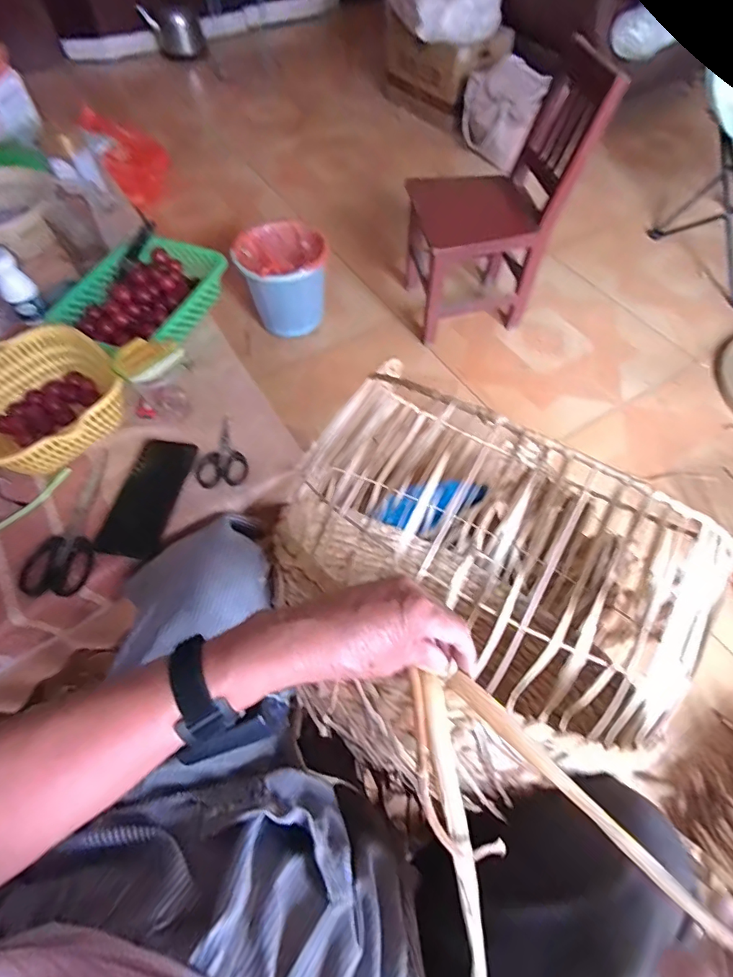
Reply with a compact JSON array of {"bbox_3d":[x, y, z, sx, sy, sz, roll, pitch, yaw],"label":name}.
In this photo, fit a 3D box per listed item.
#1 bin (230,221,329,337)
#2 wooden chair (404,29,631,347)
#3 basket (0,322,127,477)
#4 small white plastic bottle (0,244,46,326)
[{"bbox_3d":[-0.227,-0.579,1.308,0.222,0.218,0.233,0,60,1],"label":"bin"},{"bbox_3d":[0.294,-0.688,1.182,0.343,0.550,0.291,-11,60,-5],"label":"wooden chair"},{"bbox_3d":[-0.432,-0.106,0.636,0.202,0.084,0.201,38,67,21],"label":"basket"},{"bbox_3d":[-0.551,-0.320,0.744,0.047,0.113,0.046,-36,52,-21],"label":"small white plastic bottle"}]

